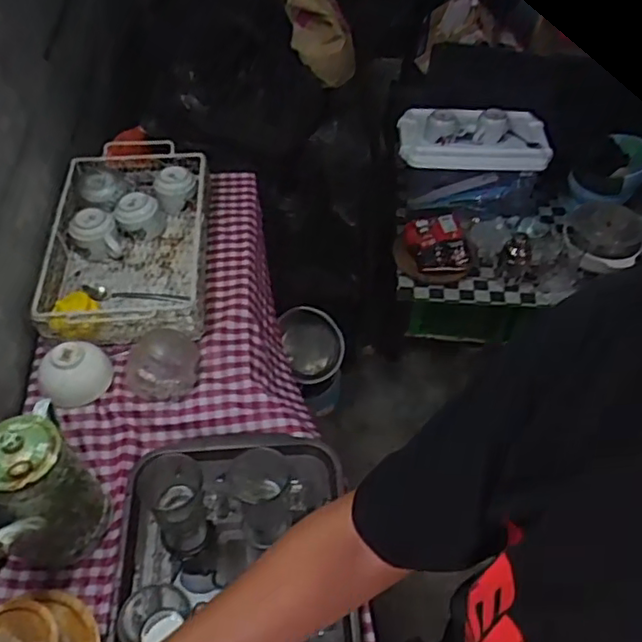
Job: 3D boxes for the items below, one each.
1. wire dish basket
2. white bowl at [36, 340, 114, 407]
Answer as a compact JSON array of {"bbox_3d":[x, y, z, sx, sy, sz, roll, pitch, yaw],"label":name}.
[{"bbox_3d":[-0.338,-0.144,1.137,0.265,0.083,0.435,-3,49,-4],"label":"wire dish basket"},{"bbox_3d":[-0.373,0.076,0.972,0.106,0.062,0.091,-22,53,-19],"label":"white bowl"}]

